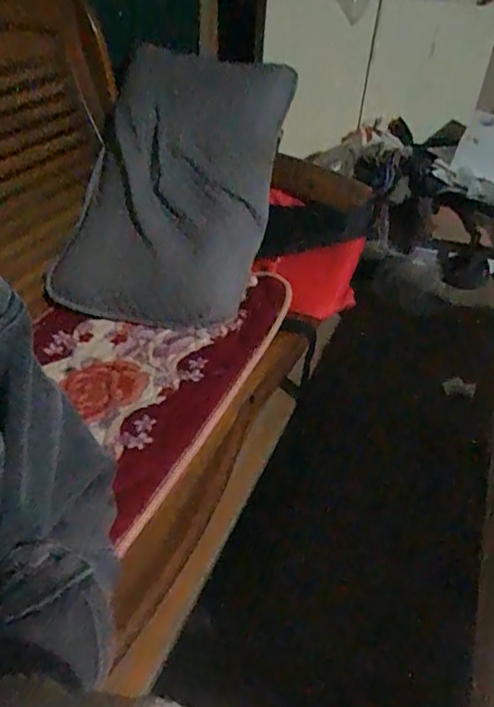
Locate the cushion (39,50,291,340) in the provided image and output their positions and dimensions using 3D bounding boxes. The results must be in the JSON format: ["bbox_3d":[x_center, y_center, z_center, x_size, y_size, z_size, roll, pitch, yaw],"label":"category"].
[{"bbox_3d":[-0.150,-0.324,1.100,0.374,0.540,0.076,15,-3,9],"label":"cushion"}]

